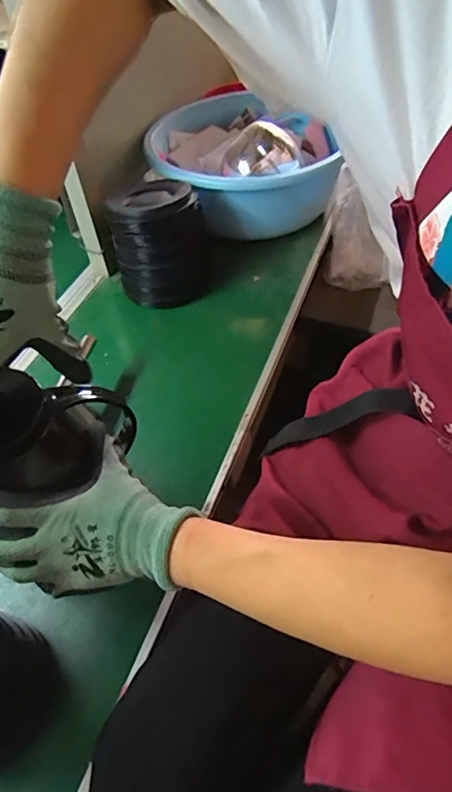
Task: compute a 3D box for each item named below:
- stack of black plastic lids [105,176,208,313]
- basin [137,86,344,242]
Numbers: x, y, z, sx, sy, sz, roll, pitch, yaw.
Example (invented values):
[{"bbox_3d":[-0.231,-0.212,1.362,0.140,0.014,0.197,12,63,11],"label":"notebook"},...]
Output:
[{"bbox_3d":[-0.101,-0.239,0.773,0.145,0.142,0.154,-12,51,-6],"label":"stack of black plastic lids"},{"bbox_3d":[0.027,-0.415,0.895,0.295,0.152,0.317,-2,51,3],"label":"basin"}]

